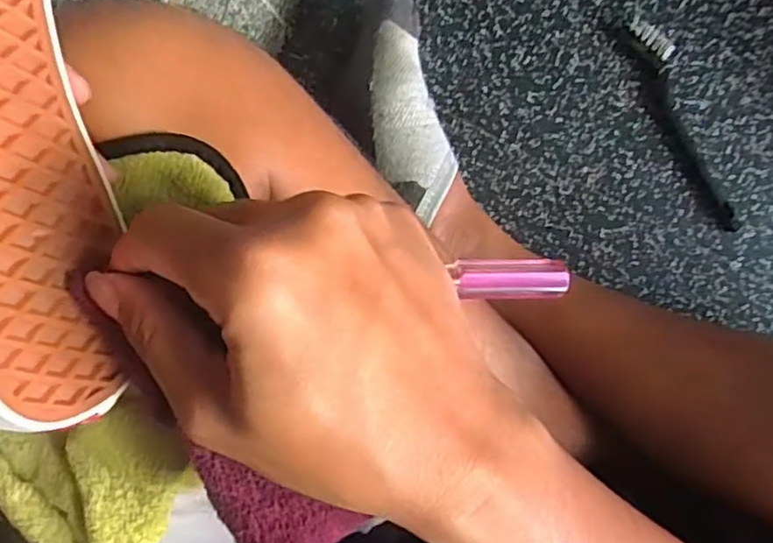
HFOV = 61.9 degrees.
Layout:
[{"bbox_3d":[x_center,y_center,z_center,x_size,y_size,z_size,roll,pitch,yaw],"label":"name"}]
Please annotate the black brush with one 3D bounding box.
[{"bbox_3d":[0.227,-0.117,0.489,0.028,0.017,0.181,-30,93,7],"label":"black brush"}]

